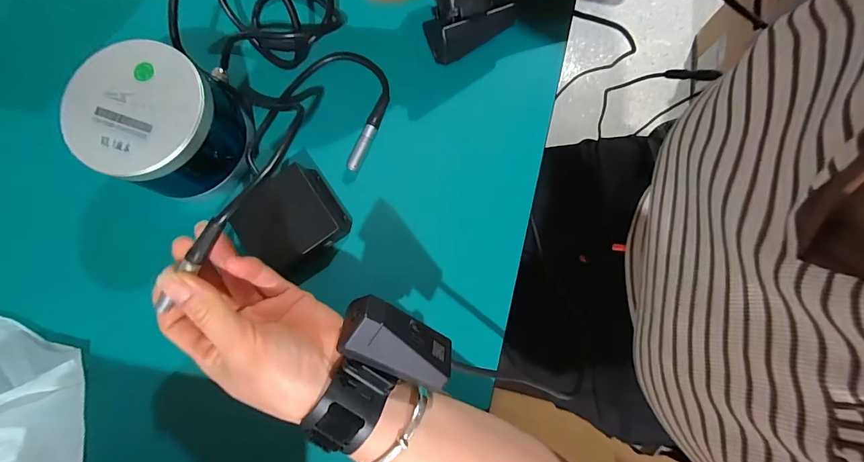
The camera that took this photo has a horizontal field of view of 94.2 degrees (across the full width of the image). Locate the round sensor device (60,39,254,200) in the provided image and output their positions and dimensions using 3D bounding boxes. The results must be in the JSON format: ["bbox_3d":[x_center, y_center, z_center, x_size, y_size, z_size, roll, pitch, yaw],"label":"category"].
[{"bbox_3d":[-0.199,-0.080,0.309,0.101,0.070,0.096,0,81,2],"label":"round sensor device"}]

